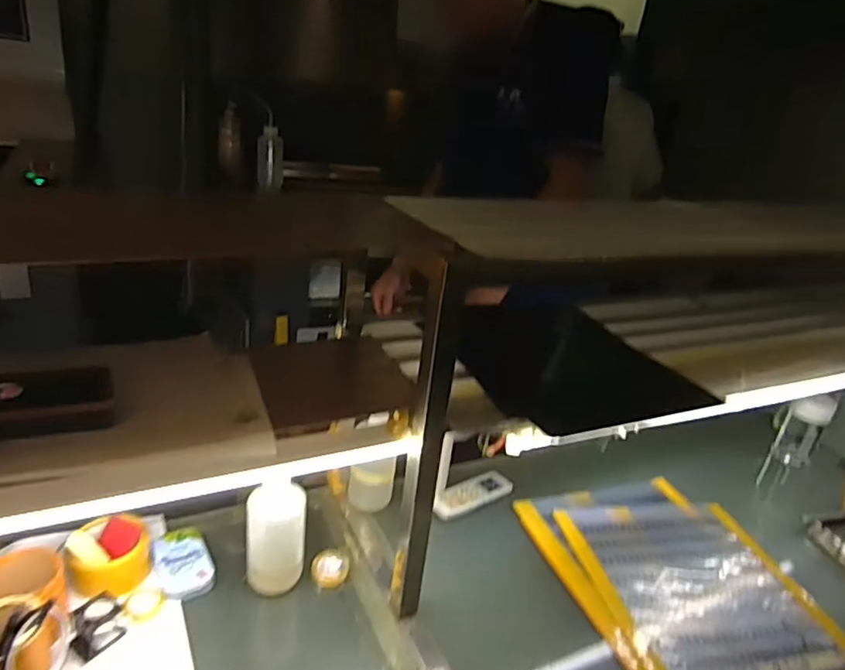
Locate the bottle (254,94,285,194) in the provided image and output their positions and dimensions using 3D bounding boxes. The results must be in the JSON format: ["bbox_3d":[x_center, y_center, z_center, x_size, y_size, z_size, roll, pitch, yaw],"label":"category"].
[{"bbox_3d":[-0.459,-0.569,1.786,0.071,0.257,0.084,6,24,-5],"label":"bottle"}]

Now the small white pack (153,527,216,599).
[{"bbox_3d":[-0.333,0.315,0.822,0.067,0.022,0.121,-9,29,-33],"label":"small white pack"}]

